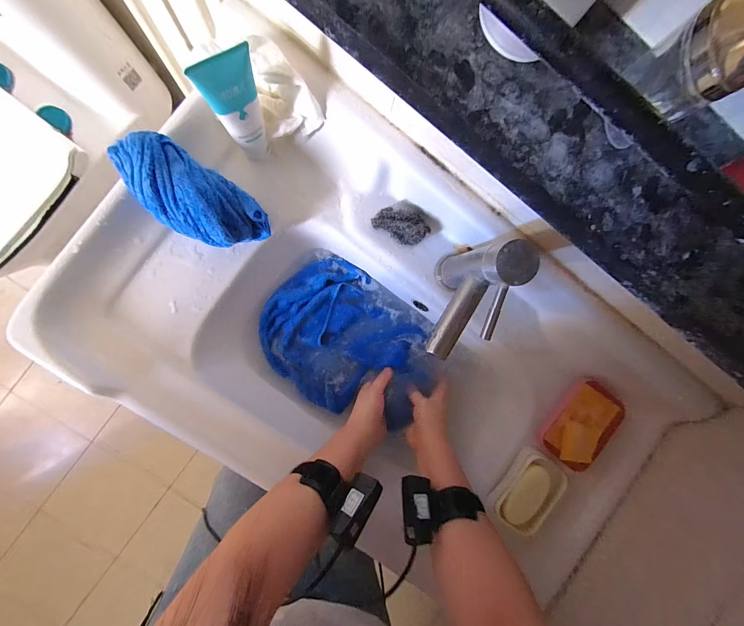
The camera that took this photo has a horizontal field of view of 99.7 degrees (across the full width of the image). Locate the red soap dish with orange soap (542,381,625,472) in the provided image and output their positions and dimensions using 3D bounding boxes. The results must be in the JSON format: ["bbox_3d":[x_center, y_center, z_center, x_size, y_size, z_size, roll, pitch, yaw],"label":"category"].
[{"bbox_3d":[0.321,0.172,0.473,0.078,0.023,0.123,34,87,-7],"label":"red soap dish with orange soap"}]

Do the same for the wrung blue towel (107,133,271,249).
[{"bbox_3d":[-0.212,-0.134,0.375,0.175,0.060,0.086,31,94,-24],"label":"wrung blue towel"}]

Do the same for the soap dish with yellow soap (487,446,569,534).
[{"bbox_3d":[0.240,0.272,0.480,0.077,0.026,0.115,30,87,-8],"label":"soap dish with yellow soap"}]

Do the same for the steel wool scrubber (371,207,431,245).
[{"bbox_3d":[0.042,-0.124,0.438,0.075,0.032,0.042,26,88,-8],"label":"steel wool scrubber"}]

